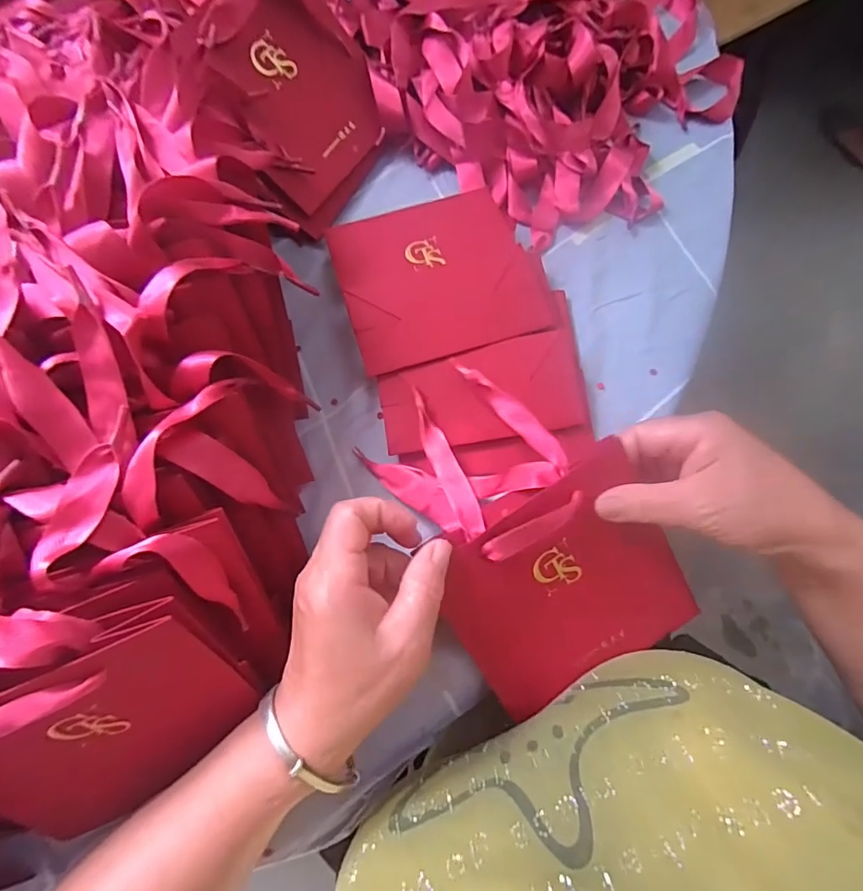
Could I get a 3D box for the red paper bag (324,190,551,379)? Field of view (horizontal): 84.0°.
[{"bbox_3d":[0.002,-0.130,0.363,0.139,0.010,0.144,-18,66,-7],"label":"red paper bag"}]

